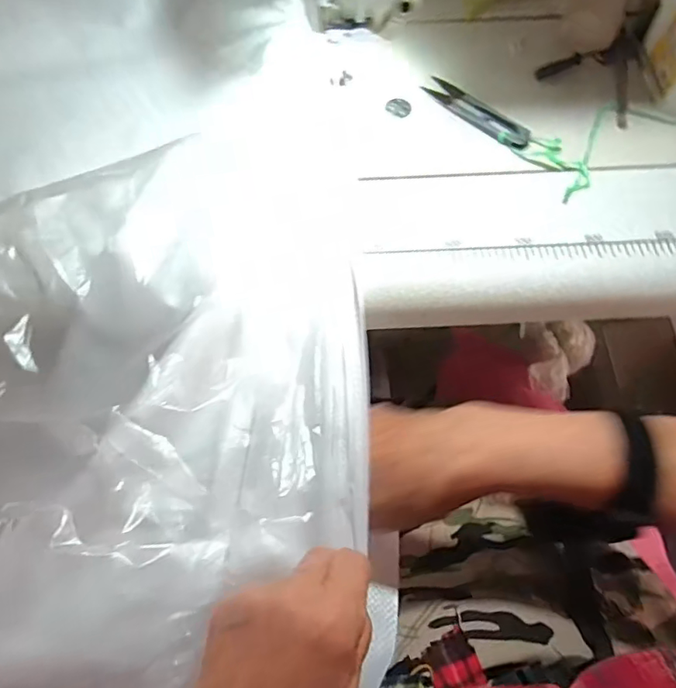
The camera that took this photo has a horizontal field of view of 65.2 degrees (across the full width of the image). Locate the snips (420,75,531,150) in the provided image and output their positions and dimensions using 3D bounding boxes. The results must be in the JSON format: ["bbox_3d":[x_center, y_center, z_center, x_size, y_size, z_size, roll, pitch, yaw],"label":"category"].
[{"bbox_3d":[0.108,-0.183,0.414,0.024,0.011,0.097,-36,72,-14],"label":"snips"}]

